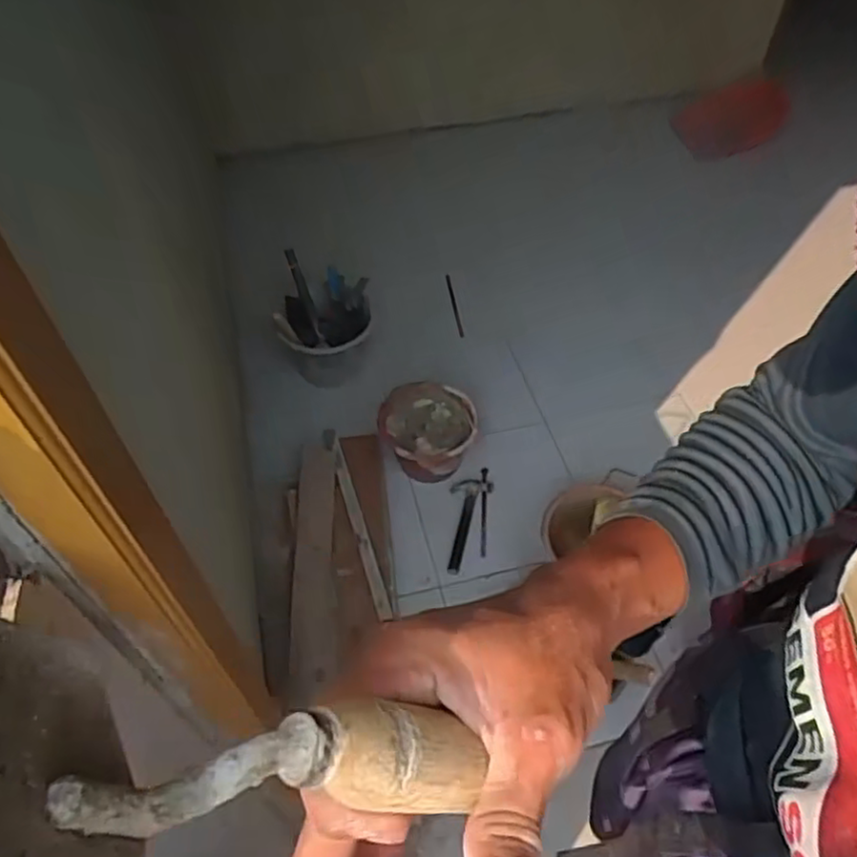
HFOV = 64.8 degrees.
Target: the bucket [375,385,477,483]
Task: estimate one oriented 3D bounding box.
[{"bbox_3d":[0.001,0.010,1.754,0.235,0.189,0.231,-15,51,-11],"label":"bucket"}]

